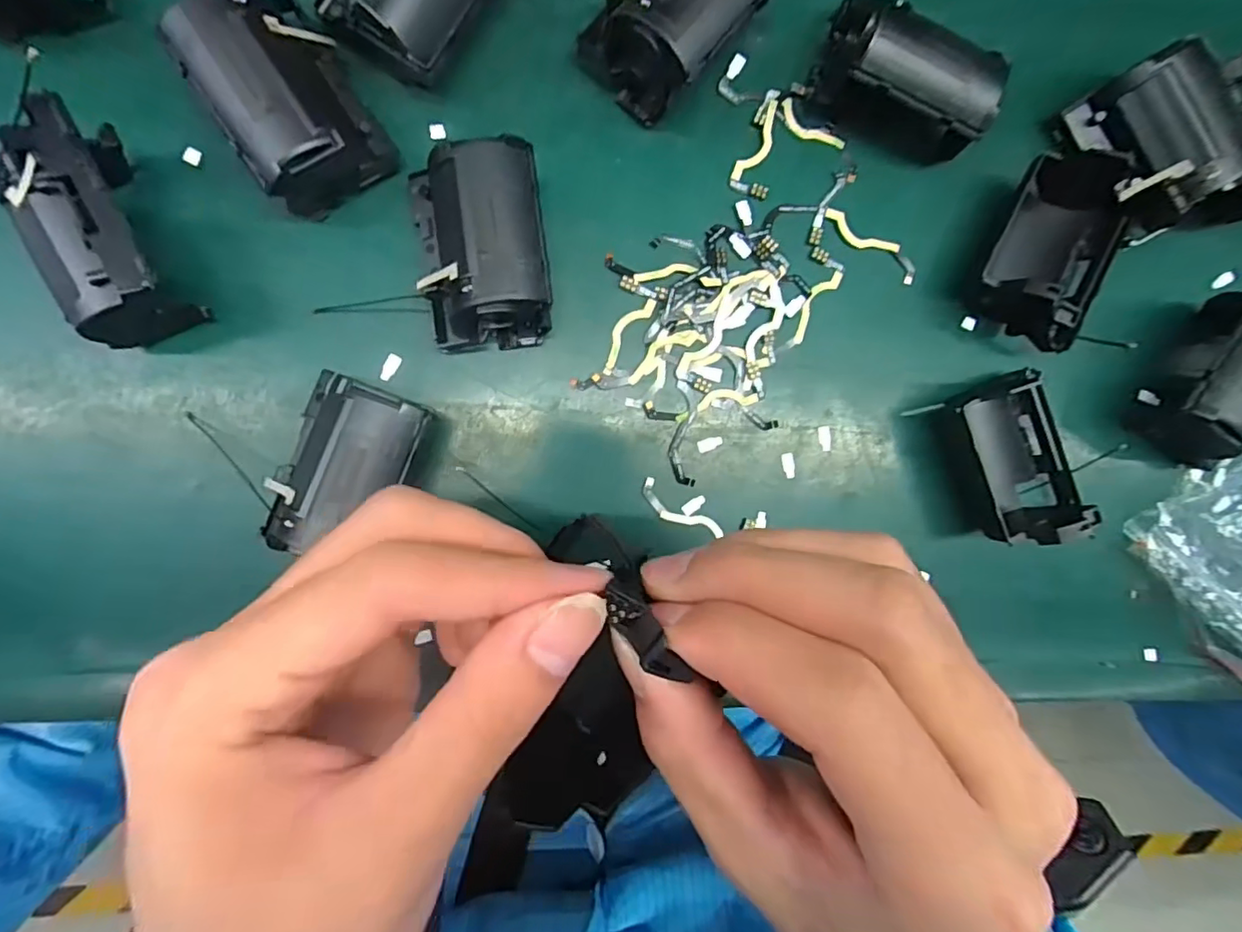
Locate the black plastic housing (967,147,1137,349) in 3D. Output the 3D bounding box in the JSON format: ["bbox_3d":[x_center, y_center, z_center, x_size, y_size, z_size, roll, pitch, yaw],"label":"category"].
[{"bbox_3d":[0.195,-0.095,0.264,0.052,0.038,0.081,21,88,-8],"label":"black plastic housing"}]

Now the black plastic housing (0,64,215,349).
[{"bbox_3d":[-0.188,-0.083,0.213,0.040,0.047,0.070,-24,94,-7],"label":"black plastic housing"}]

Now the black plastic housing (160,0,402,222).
[{"bbox_3d":[-0.124,-0.136,0.222,0.048,0.041,0.067,-36,95,-6],"label":"black plastic housing"}]

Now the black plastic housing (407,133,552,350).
[{"bbox_3d":[-0.053,-0.083,0.233,0.046,0.042,0.070,-7,92,-8],"label":"black plastic housing"}]

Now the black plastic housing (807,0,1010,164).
[{"bbox_3d":[0.120,-0.163,0.250,0.070,0.039,0.048,18,89,-8],"label":"black plastic housing"}]

